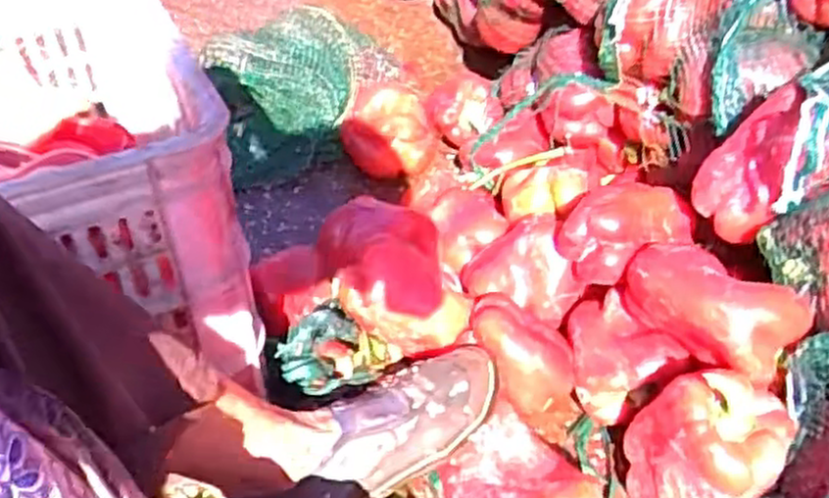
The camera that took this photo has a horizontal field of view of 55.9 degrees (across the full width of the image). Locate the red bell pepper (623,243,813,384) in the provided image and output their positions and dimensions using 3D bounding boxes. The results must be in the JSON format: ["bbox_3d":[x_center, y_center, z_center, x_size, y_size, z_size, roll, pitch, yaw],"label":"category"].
[{"bbox_3d":[0.222,0.045,0.595,0.071,0.063,0.131,-29,47,-31],"label":"red bell pepper"}]

